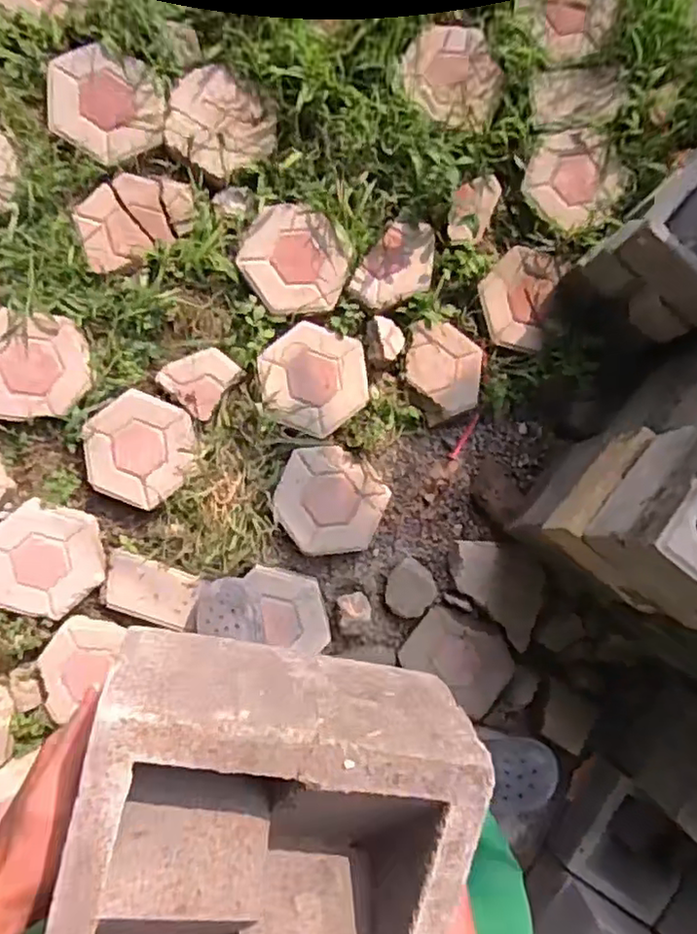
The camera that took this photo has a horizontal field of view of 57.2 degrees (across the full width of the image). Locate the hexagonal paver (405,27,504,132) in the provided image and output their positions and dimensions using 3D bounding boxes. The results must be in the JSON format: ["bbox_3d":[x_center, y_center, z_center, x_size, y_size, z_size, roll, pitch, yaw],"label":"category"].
[{"bbox_3d":[0.195,-0.722,1.174,0.176,0.035,0.186,23,90,-7],"label":"hexagonal paver"}]

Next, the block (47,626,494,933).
[{"bbox_3d":[-0.044,0.218,0.348,0.195,0.095,0.206,11,91,-7],"label":"block"}]

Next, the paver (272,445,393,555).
[{"bbox_3d":[-0.035,0.070,1.205,0.199,0.043,0.193,25,90,-7],"label":"paver"}]

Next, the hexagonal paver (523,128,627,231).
[{"bbox_3d":[0.435,-0.554,1.215,0.170,0.033,0.169,44,87,-6],"label":"hexagonal paver"}]

